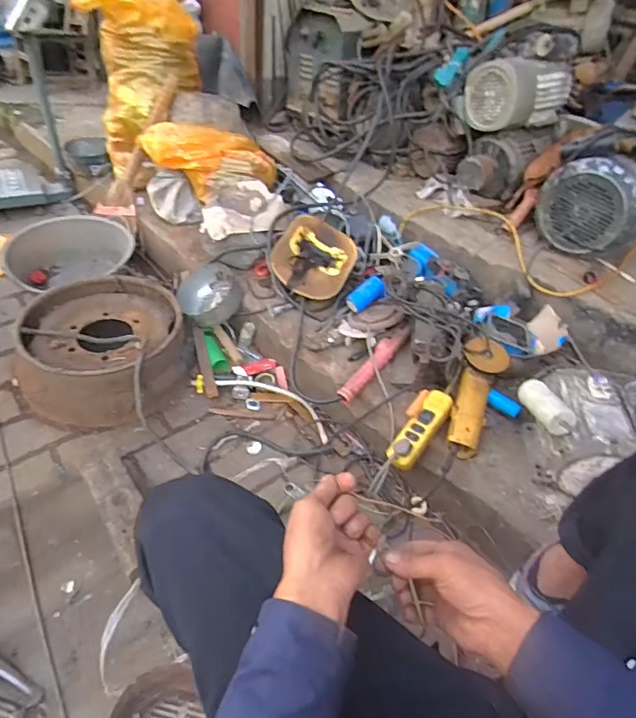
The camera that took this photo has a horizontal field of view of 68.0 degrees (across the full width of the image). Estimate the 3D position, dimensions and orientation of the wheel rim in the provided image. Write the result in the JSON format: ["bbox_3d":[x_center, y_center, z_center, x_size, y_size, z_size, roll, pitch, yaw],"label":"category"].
[{"bbox_3d":[-0.542,-0.033,1.230,0.399,0.163,0.418,4,42,-3],"label":"wheel rim"}]

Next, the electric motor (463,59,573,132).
[{"bbox_3d":[0.598,-0.802,1.413,0.279,0.167,0.197,-27,52,-32],"label":"electric motor"}]

